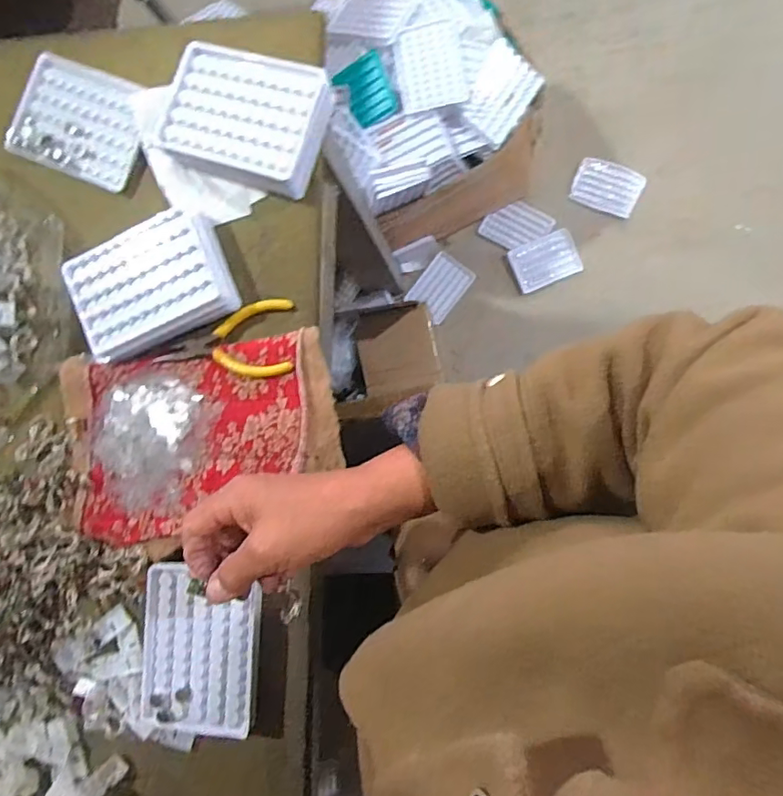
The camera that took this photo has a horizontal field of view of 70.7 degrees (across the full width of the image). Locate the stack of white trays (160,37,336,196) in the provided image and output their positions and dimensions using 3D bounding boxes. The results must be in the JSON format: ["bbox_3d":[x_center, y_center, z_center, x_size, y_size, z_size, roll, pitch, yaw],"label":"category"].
[{"bbox_3d":[-0.122,-0.234,0.463,0.128,0.033,0.095,21,91,8],"label":"stack of white trays"}]

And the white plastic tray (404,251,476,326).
[{"bbox_3d":[0.102,-0.230,1.155,0.093,0.010,0.126,37,95,-4],"label":"white plastic tray"}]

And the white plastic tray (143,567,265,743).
[{"bbox_3d":[-0.154,0.202,0.442,0.092,0.016,0.121,3,88,8],"label":"white plastic tray"}]

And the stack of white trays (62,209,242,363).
[{"bbox_3d":[-0.204,-0.097,0.468,0.122,0.030,0.102,-22,85,6],"label":"stack of white trays"}]

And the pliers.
[{"bbox_3d":[-0.141,-0.045,0.469,0.115,0.012,0.064,-9,87,7],"label":"pliers"}]

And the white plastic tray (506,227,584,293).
[{"bbox_3d":[0.318,-0.284,1.138,0.141,0.008,0.098,-22,80,-2],"label":"white plastic tray"}]

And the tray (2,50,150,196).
[{"bbox_3d":[-0.282,-0.248,0.494,0.124,0.014,0.096,24,91,8],"label":"tray"}]

